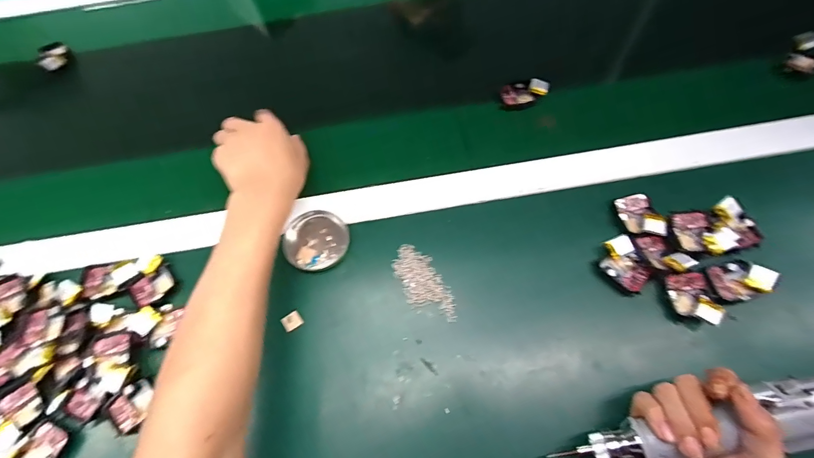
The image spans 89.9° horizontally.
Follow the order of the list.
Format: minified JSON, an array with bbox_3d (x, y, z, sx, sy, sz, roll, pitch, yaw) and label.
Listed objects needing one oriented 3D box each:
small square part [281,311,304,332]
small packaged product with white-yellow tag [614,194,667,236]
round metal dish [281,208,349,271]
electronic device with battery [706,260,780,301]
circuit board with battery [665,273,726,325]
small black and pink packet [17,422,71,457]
[{"bbox_3d":[-0.112,0.090,0.400,0.018,0.004,0.016,-32,68,-11],"label":"small square part"},{"bbox_3d":[0.240,-0.014,0.421,0.035,0.014,0.049,-10,66,-2],"label":"small packaged product with white-yellow tag"},{"bbox_3d":[-0.094,0.010,0.428,0.065,0.010,0.066,-1,66,2],"label":"round metal dish"},{"bbox_3d":[0.320,0.047,0.390,0.054,0.016,0.036,-14,66,-4],"label":"electronic device with battery"},{"bbox_3d":[0.272,0.065,0.384,0.044,0.010,0.049,-10,66,-2],"label":"circuit board with battery"},{"bbox_3d":[-0.319,0.195,0.358,0.030,0.008,0.041,22,69,12],"label":"small black and pink packet"}]

